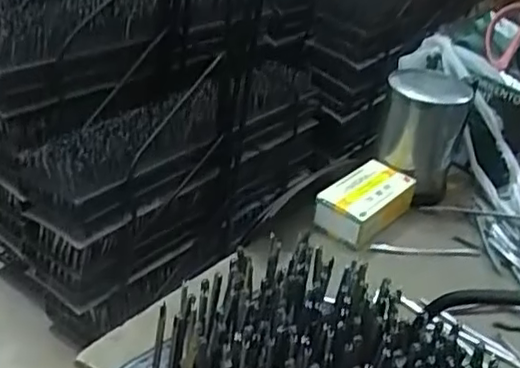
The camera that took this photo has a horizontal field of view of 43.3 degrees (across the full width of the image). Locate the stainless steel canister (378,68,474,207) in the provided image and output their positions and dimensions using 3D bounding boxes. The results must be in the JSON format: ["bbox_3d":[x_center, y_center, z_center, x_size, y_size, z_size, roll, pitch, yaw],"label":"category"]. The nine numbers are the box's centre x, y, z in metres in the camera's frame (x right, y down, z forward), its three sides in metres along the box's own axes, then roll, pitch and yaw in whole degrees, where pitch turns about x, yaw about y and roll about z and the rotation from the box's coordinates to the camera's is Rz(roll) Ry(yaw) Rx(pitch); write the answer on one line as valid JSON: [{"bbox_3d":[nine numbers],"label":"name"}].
[{"bbox_3d":[0.155,-0.048,0.629,0.075,0.105,0.074,16,33,13],"label":"stainless steel canister"}]

